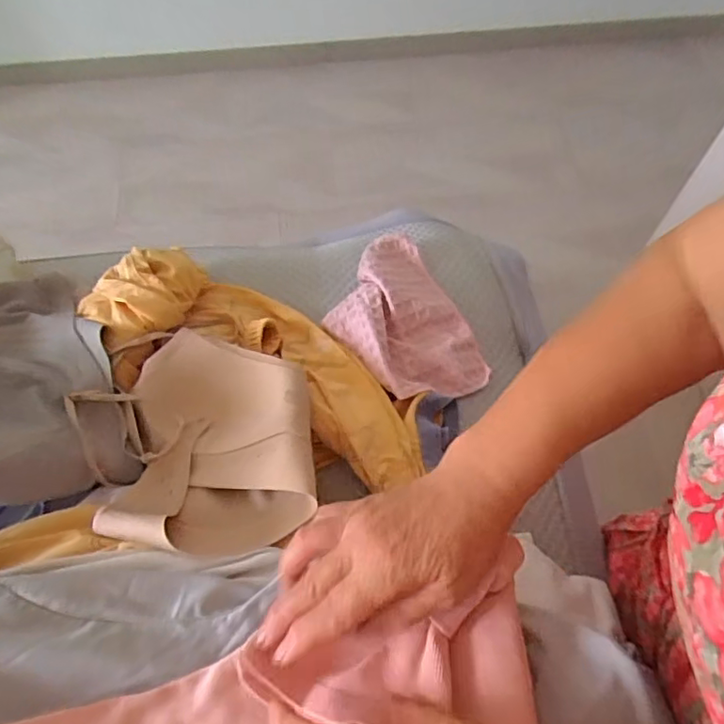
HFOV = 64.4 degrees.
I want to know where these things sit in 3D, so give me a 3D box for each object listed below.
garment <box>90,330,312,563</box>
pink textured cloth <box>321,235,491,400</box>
[{"bbox_3d":[-0.116,0.054,0.462,0.160,0.050,0.189,3,59,-1],"label":"garment"},{"bbox_3d":[0.040,-0.044,0.582,0.135,0.042,0.194,-26,64,-17],"label":"pink textured cloth"}]

